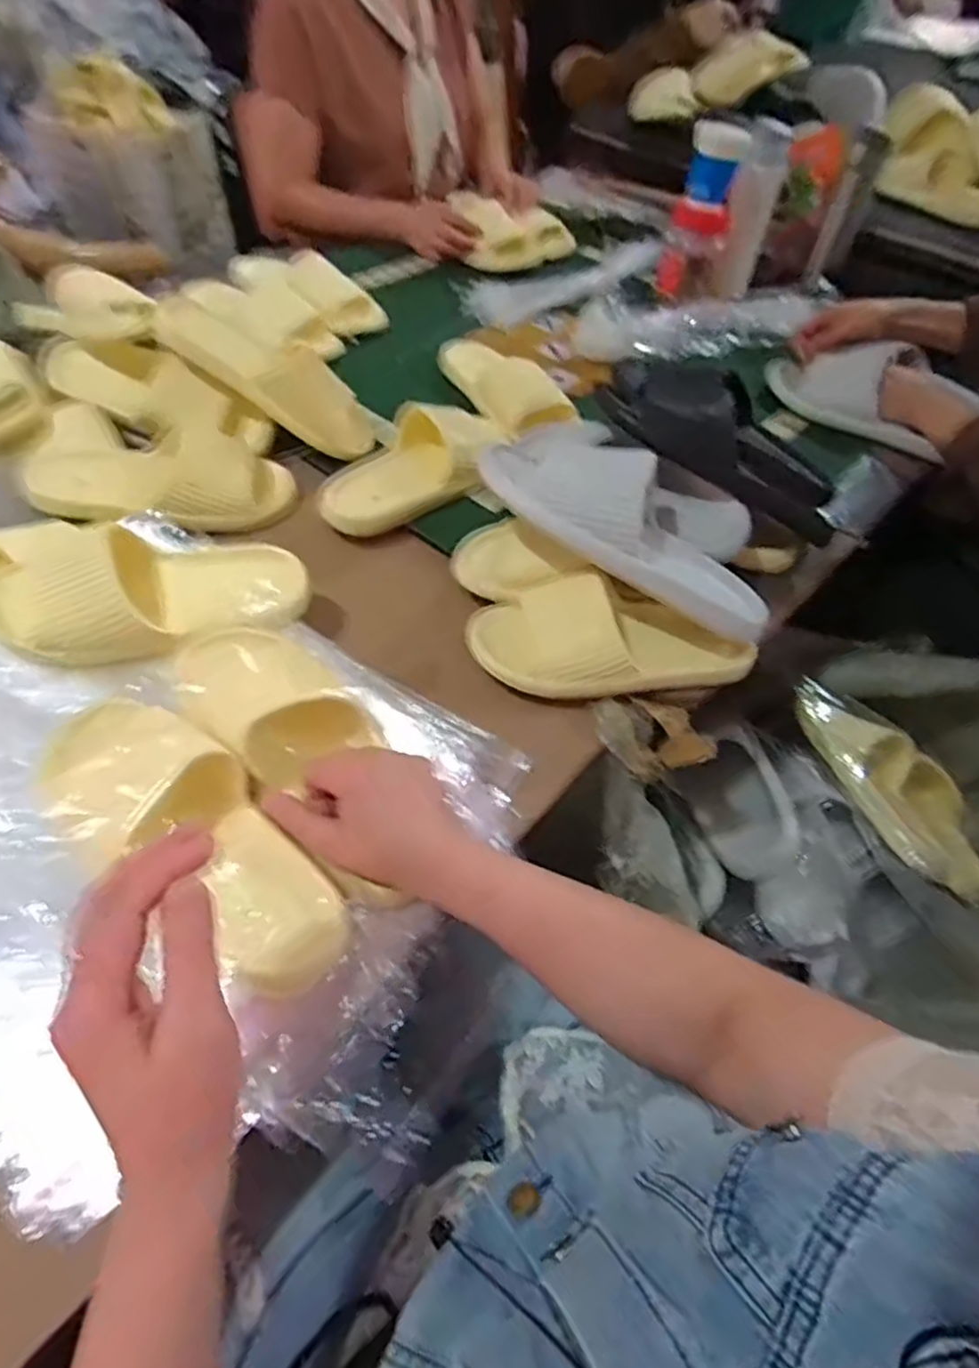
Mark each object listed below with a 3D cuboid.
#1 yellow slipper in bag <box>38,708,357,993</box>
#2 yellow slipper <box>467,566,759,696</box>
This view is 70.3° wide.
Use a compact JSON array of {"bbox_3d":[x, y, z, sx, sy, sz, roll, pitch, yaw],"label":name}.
[{"bbox_3d":[-0.196,0.093,0.449,0.246,0.046,0.096,37,58,13],"label":"yellow slipper in bag"},{"bbox_3d":[0.111,-0.044,0.609,0.248,0.062,0.099,-4,53,-7],"label":"yellow slipper"}]

